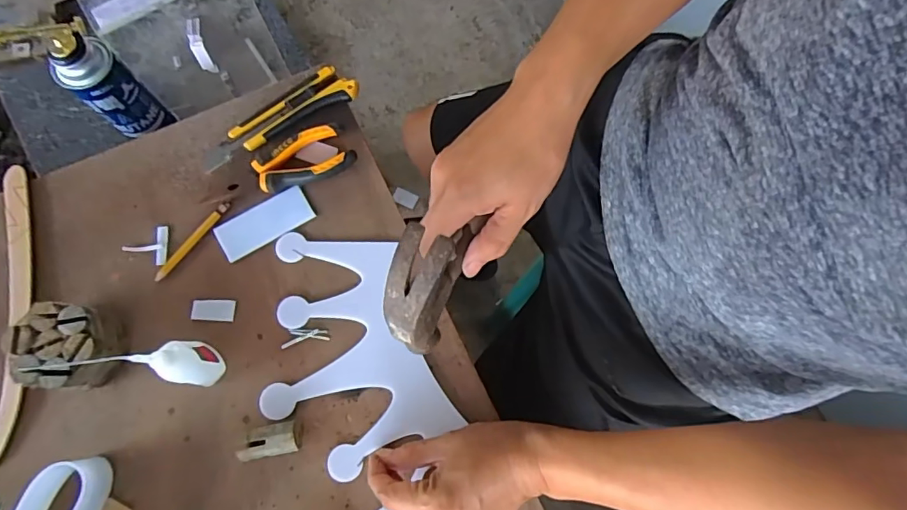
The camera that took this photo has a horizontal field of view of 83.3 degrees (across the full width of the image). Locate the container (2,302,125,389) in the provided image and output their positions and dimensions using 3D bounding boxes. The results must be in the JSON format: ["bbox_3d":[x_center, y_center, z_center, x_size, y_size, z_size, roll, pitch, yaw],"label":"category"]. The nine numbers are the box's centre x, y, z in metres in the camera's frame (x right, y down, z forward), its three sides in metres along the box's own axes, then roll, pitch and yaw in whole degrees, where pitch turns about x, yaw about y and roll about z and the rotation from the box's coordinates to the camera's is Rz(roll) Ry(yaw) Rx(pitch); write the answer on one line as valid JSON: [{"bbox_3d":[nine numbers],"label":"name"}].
[{"bbox_3d":[-0.334,0.080,0.446,0.080,0.052,0.067,0,77,-1],"label":"container"}]

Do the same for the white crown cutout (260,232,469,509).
[{"bbox_3d":[-0.094,0.107,0.464,0.150,0.008,0.276,-21,78,-6],"label":"white crown cutout"}]

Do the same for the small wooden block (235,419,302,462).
[{"bbox_3d":[-0.159,0.160,0.442,0.051,0.023,0.026,-9,77,-3],"label":"small wooden block"}]

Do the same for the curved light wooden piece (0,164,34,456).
[{"bbox_3d":[-0.410,0.050,0.471,0.037,0.013,0.276,-3,77,-2],"label":"curved light wooden piece"}]

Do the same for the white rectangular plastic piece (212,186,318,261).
[{"bbox_3d":[-0.187,-0.033,0.502,0.093,0.006,0.039,-29,79,-7],"label":"white rectangular plastic piece"}]

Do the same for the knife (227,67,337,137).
[{"bbox_3d":[-0.173,-0.156,0.519,0.123,0.010,0.021,-31,79,-8],"label":"knife"}]

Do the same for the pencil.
[{"bbox_3d":[-0.251,-0.014,0.492,0.009,0.005,0.096,38,79,8],"label":"pencil"}]

